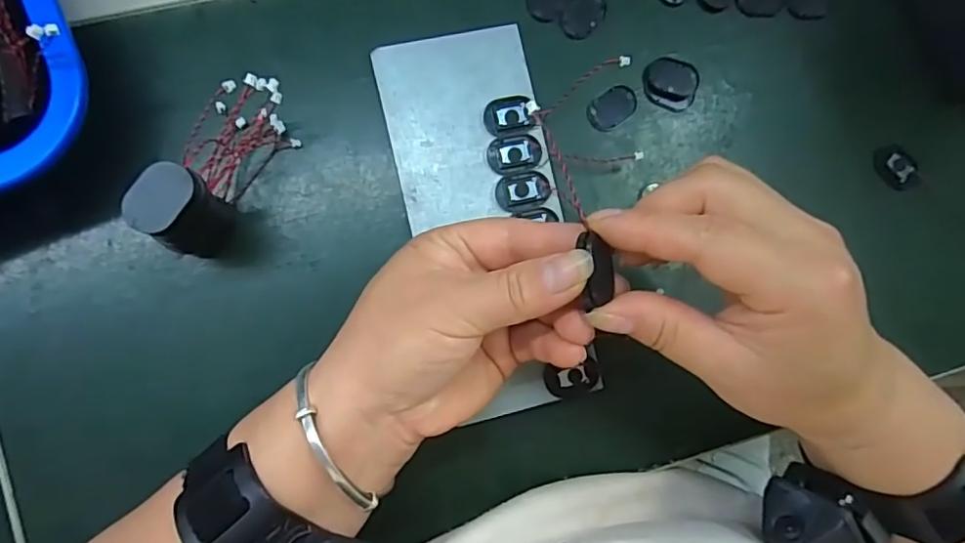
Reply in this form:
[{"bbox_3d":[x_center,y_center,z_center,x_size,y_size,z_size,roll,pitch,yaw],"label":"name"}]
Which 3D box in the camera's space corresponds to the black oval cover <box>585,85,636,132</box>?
[{"bbox_3d":[0.072,-0.090,0.308,0.029,0.004,0.019,-40,92,-7],"label":"black oval cover"}]

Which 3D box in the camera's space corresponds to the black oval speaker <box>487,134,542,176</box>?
[{"bbox_3d":[0.017,-0.061,0.294,0.028,0.004,0.019,-14,89,-7],"label":"black oval speaker"}]

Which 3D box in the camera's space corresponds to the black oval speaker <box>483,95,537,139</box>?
[{"bbox_3d":[0.014,-0.081,0.296,0.027,0.004,0.021,-11,89,-7],"label":"black oval speaker"}]

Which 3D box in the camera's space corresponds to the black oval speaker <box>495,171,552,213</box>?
[{"bbox_3d":[0.022,-0.042,0.295,0.028,0.004,0.020,-9,88,-7],"label":"black oval speaker"}]

